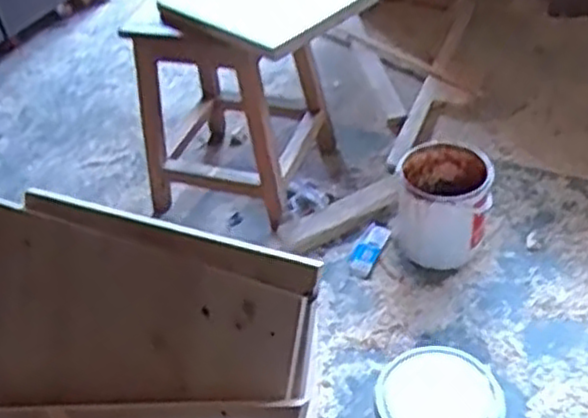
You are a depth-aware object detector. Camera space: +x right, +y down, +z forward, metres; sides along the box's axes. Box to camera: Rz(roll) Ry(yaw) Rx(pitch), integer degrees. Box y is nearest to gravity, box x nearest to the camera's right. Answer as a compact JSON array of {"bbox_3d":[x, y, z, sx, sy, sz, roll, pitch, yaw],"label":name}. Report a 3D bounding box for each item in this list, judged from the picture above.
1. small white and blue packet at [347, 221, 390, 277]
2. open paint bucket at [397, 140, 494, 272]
[{"bbox_3d":[0.157,0.086,1.572,0.052,0.015,0.125,17,63,28],"label":"small white and blue packet"},{"bbox_3d":[0.298,-0.004,1.512,0.187,0.175,0.209,1,38,10],"label":"open paint bucket"}]

